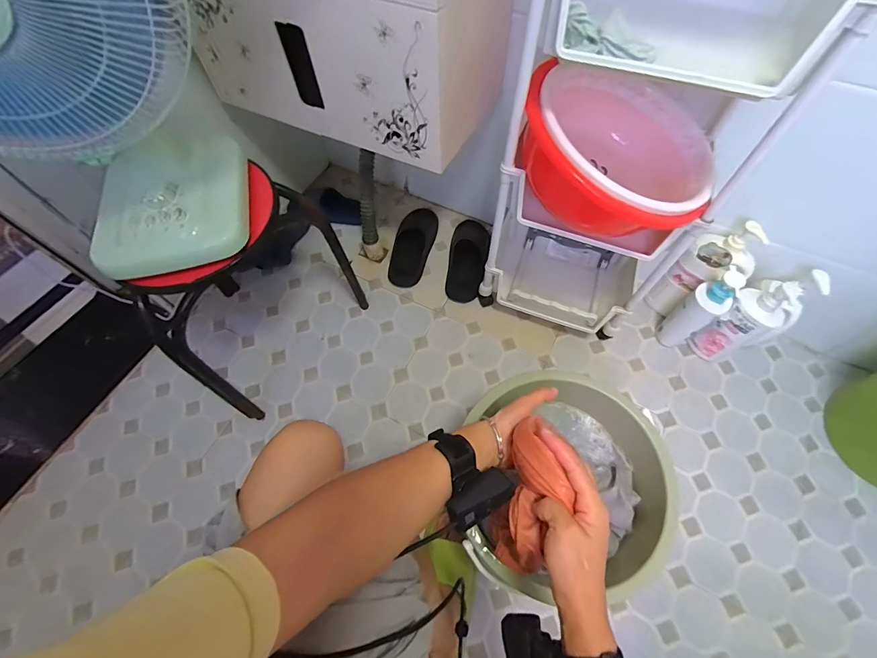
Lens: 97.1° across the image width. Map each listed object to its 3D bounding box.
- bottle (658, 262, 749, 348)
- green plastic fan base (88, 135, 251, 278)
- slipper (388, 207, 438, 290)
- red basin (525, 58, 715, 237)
[{"bbox_3d":[0.575,-0.041,0.859,0.080,0.242,0.069,-36,68,-15],"label":"bottle"},{"bbox_3d":[-0.397,-0.194,0.574,0.200,0.068,0.218,-12,64,-4],"label":"green plastic fan base"},{"bbox_3d":[-0.070,-0.255,1.067,0.099,0.092,0.277,10,64,6],"label":"slipper"},{"bbox_3d":[0.301,-0.327,0.693,0.318,0.154,0.318,30,67,-5],"label":"red basin"}]

